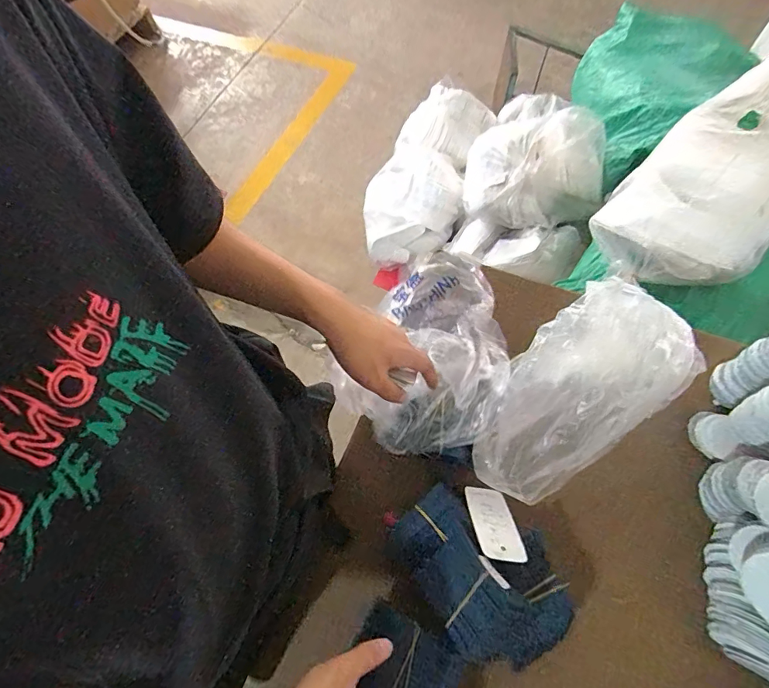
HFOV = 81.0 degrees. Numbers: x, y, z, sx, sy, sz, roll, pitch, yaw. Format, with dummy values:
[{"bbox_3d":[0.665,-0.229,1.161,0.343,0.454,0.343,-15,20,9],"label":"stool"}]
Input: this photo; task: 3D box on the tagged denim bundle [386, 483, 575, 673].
[{"bbox_3d":[0.109,0.249,0.493,0.146,0.059,0.196,-33,67,-14],"label":"tagged denim bundle"}]

